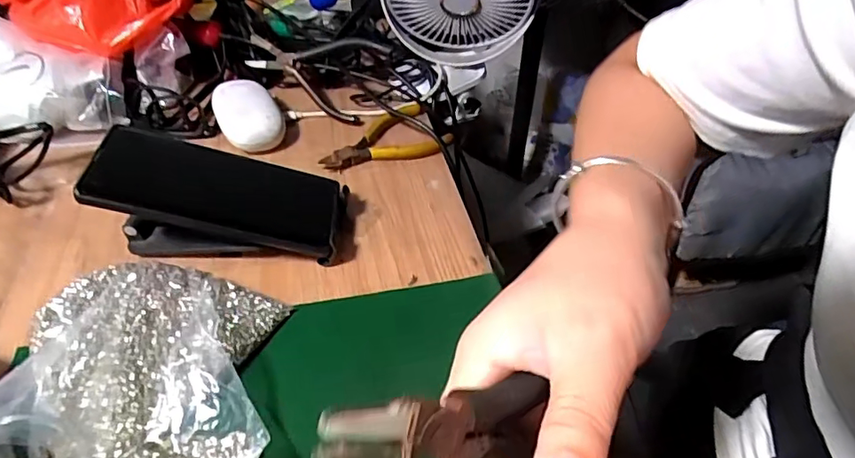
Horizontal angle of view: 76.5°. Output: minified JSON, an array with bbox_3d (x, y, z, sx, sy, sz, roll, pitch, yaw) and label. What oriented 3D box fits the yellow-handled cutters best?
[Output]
[{"bbox_3d":[-0.043,-0.083,0.494,0.114,0.016,0.073,-18,47,-20],"label":"yellow-handled cutters"}]

